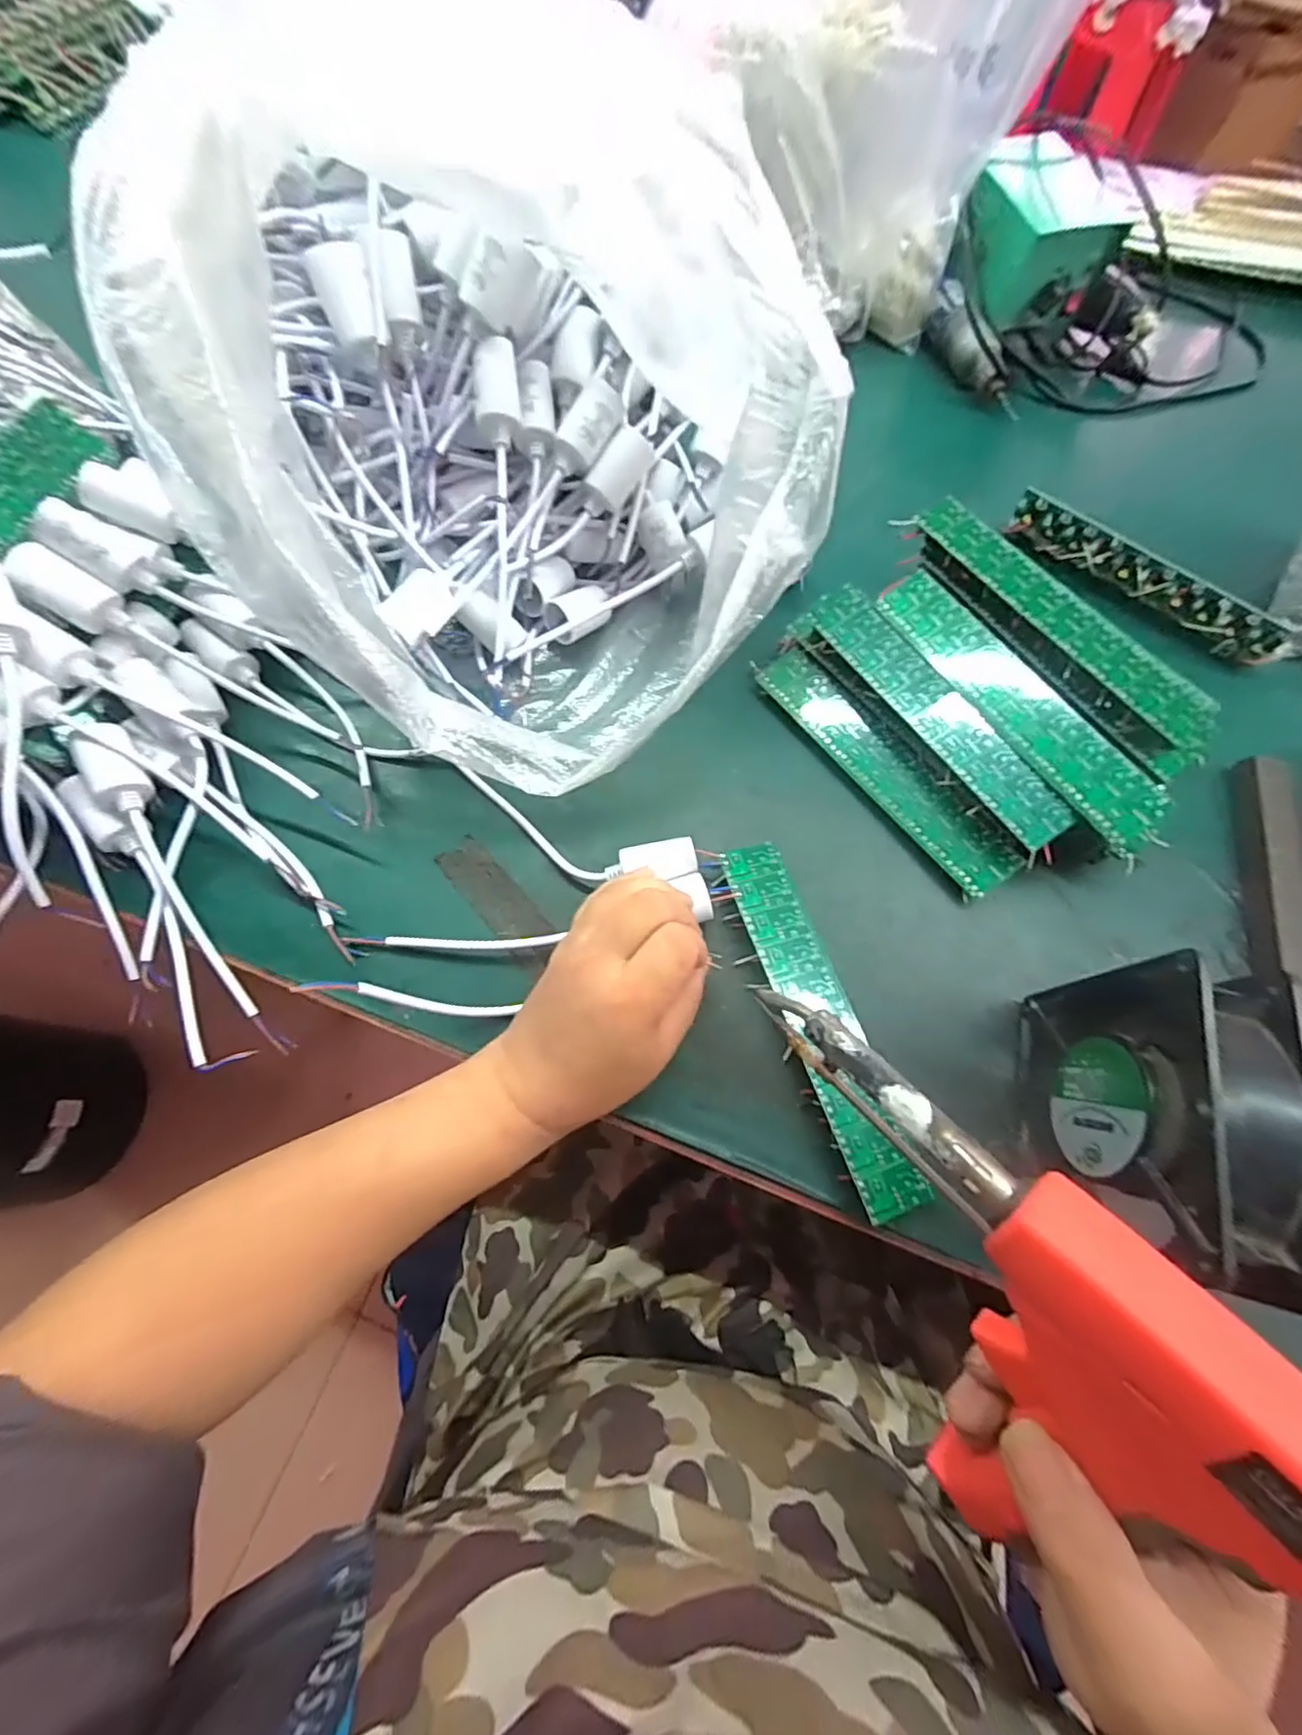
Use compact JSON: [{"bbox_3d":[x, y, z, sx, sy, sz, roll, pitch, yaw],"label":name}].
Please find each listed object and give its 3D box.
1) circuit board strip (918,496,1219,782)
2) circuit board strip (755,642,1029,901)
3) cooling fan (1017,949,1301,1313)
[{"bbox_3d":[0.250,-0.148,0.370,0.040,0.020,0.217,-33,72,-14],"label":"circuit board strip"},{"bbox_3d":[0.149,-0.068,0.396,0.038,0.016,0.205,-34,72,-14],"label":"circuit board strip"},{"bbox_3d":[0.214,0.108,0.268,0.040,0.118,0.115,17,68,6],"label":"cooling fan"}]

